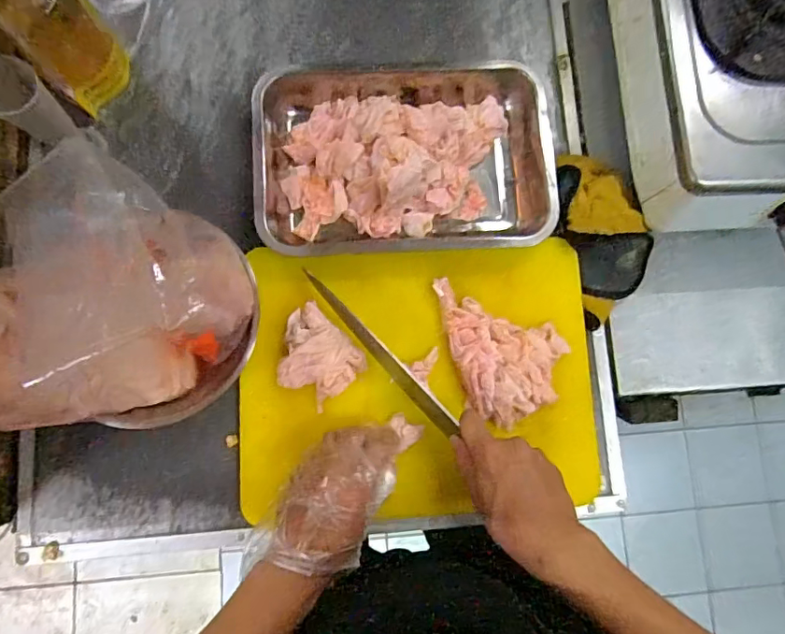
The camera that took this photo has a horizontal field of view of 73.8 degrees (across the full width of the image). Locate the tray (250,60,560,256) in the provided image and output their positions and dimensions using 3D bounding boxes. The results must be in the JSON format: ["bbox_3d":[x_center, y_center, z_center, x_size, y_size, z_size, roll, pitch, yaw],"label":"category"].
[{"bbox_3d":[0.010,-0.177,0.556,0.304,0.057,0.218,-4,82,-5],"label":"tray"}]

